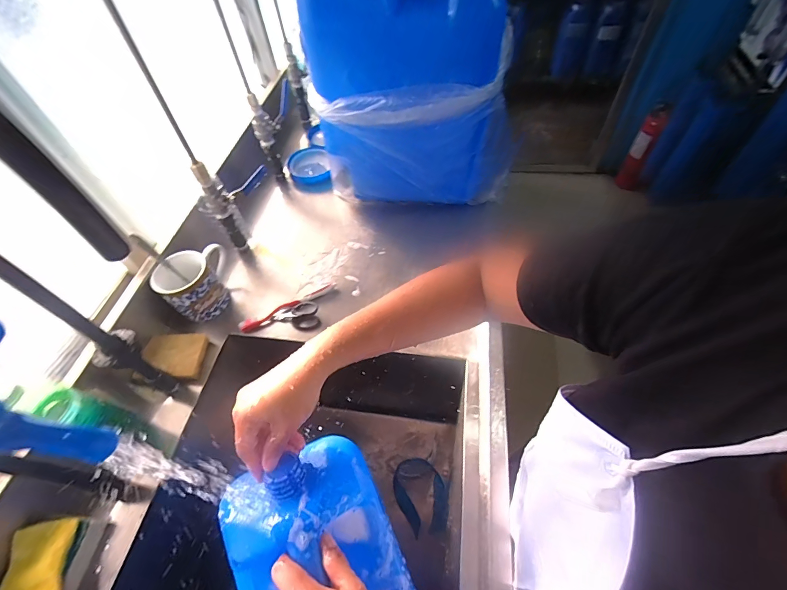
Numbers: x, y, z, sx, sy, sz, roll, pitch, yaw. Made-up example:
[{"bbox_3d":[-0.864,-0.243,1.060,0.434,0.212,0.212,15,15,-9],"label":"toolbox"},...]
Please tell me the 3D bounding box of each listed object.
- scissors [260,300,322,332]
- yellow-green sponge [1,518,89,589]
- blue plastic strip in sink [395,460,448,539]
[{"bbox_3d":[-0.187,0.044,0.651,0.104,0.019,0.053,-14,54,-5],"label":"scissors"},{"bbox_3d":[-0.426,0.329,0.433,0.071,0.026,0.096,-6,54,1],"label":"yellow-green sponge"},{"bbox_3d":[0.062,0.439,0.794,0.107,0.022,0.149,-30,57,-16],"label":"blue plastic strip in sink"}]

